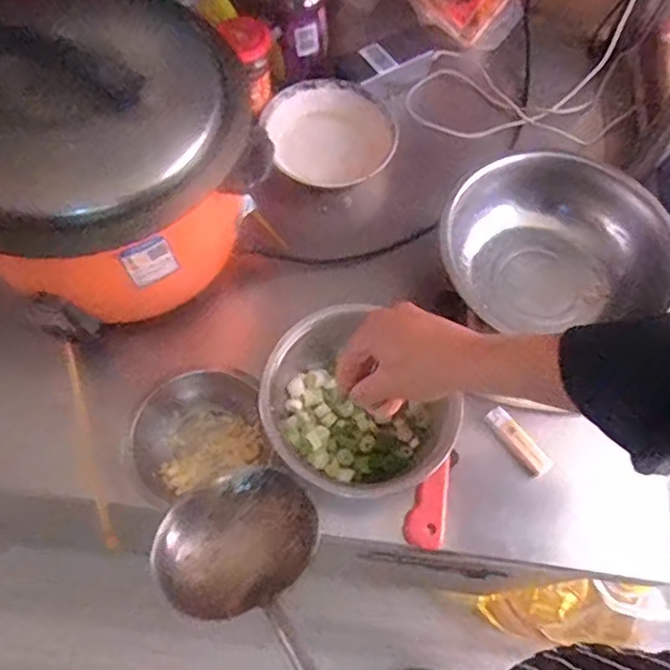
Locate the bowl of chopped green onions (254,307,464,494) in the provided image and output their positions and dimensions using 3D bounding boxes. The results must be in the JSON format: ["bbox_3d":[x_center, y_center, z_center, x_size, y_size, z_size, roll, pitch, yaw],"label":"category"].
[{"bbox_3d":[0.022,0.070,0.633,0.183,0.079,0.171,1,62,-2],"label":"bowl of chopped green onions"}]

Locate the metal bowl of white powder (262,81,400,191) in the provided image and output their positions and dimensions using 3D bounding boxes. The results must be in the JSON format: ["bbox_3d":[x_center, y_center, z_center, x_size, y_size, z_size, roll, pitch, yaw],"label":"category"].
[{"bbox_3d":[-0.003,-0.251,0.794,0.147,0.048,0.135,-15,99,-3],"label":"metal bowl of white powder"}]

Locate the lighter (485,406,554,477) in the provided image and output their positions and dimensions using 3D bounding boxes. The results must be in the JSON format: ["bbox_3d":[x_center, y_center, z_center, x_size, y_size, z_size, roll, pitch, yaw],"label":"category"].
[{"bbox_3d":[0.193,0.113,0.674,0.028,0.016,0.082,-39,83,-20],"label":"lighter"}]

